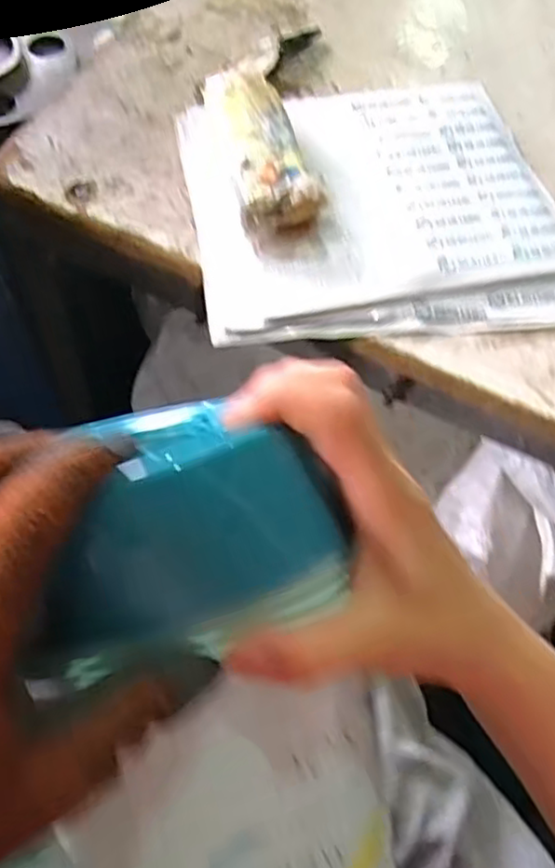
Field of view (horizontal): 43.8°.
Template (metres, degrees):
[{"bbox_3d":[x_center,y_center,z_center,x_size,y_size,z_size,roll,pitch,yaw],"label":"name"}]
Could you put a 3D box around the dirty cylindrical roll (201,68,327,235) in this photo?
[{"bbox_3d":[-0.012,-0.196,0.479,0.053,0.033,0.146,-10,64,-11],"label":"dirty cylindrical roll"}]

